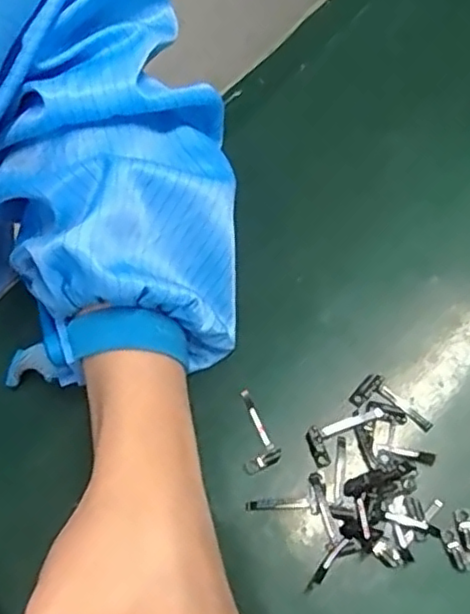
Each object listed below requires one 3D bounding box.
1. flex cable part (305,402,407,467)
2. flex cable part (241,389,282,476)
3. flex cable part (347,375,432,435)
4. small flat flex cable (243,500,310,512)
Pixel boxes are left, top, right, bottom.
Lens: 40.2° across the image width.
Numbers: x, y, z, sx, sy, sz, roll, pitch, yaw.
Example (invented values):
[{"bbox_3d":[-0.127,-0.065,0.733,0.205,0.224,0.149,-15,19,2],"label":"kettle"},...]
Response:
[{"bbox_3d":[0.056,0.056,0.296,0.046,0.004,0.017,-24,67,-5],"label":"flex cable part"},{"bbox_3d":[0.006,0.059,0.300,0.018,0.007,0.037,-28,67,-7],"label":"flex cable part"},{"bbox_3d":[0.072,0.048,0.300,0.036,0.004,0.018,41,76,19],"label":"flex cable part"},{"bbox_3d":[0.019,0.089,0.287,0.028,0.004,0.005,-4,66,4],"label":"small flat flex cable"}]

